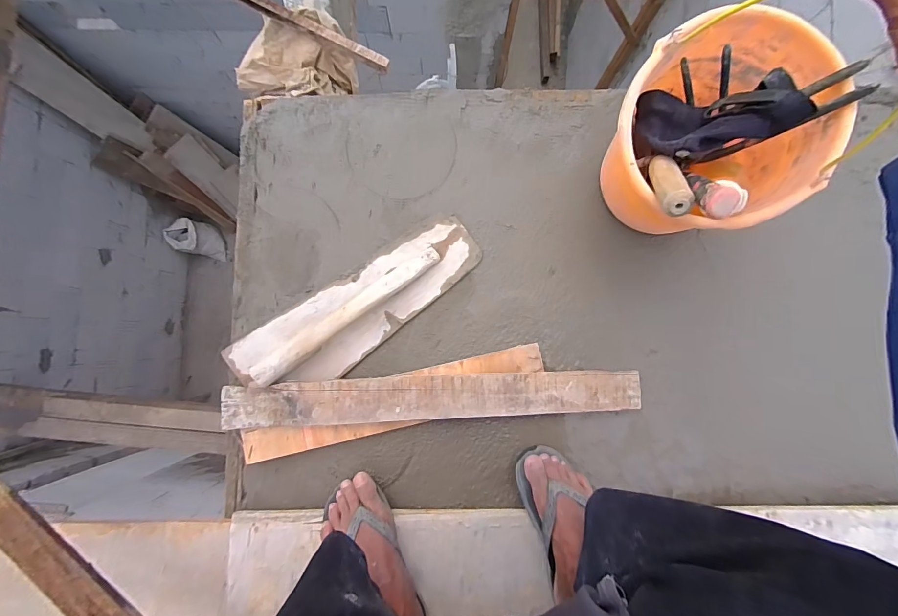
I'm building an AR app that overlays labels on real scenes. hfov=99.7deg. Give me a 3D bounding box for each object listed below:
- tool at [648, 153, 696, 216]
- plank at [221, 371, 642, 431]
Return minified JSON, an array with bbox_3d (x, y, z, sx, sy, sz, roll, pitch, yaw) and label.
[{"bbox_3d":[0.282,-0.163,0.488,0.030,0.029,0.116,8,50,0],"label":"tool"},{"bbox_3d":[-0.021,0.157,0.662,0.710,0.013,0.076,-2,86,-3],"label":"plank"}]

